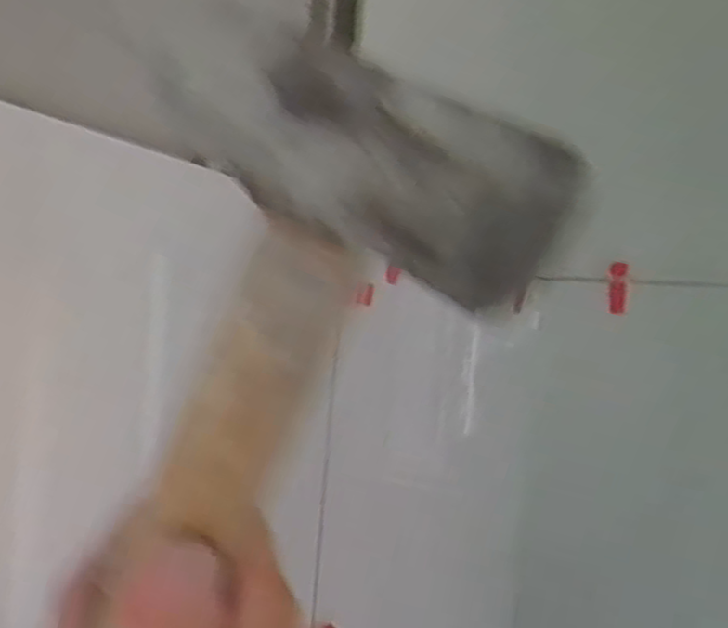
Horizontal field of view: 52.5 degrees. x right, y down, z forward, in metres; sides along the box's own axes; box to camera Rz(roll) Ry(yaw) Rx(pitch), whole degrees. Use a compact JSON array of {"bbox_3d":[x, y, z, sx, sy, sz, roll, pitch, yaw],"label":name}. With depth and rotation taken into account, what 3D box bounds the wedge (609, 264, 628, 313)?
[{"bbox_3d":[0.327,-0.034,0.953,0.023,0.069,0.011,6,-10,12],"label":"wedge"}]

